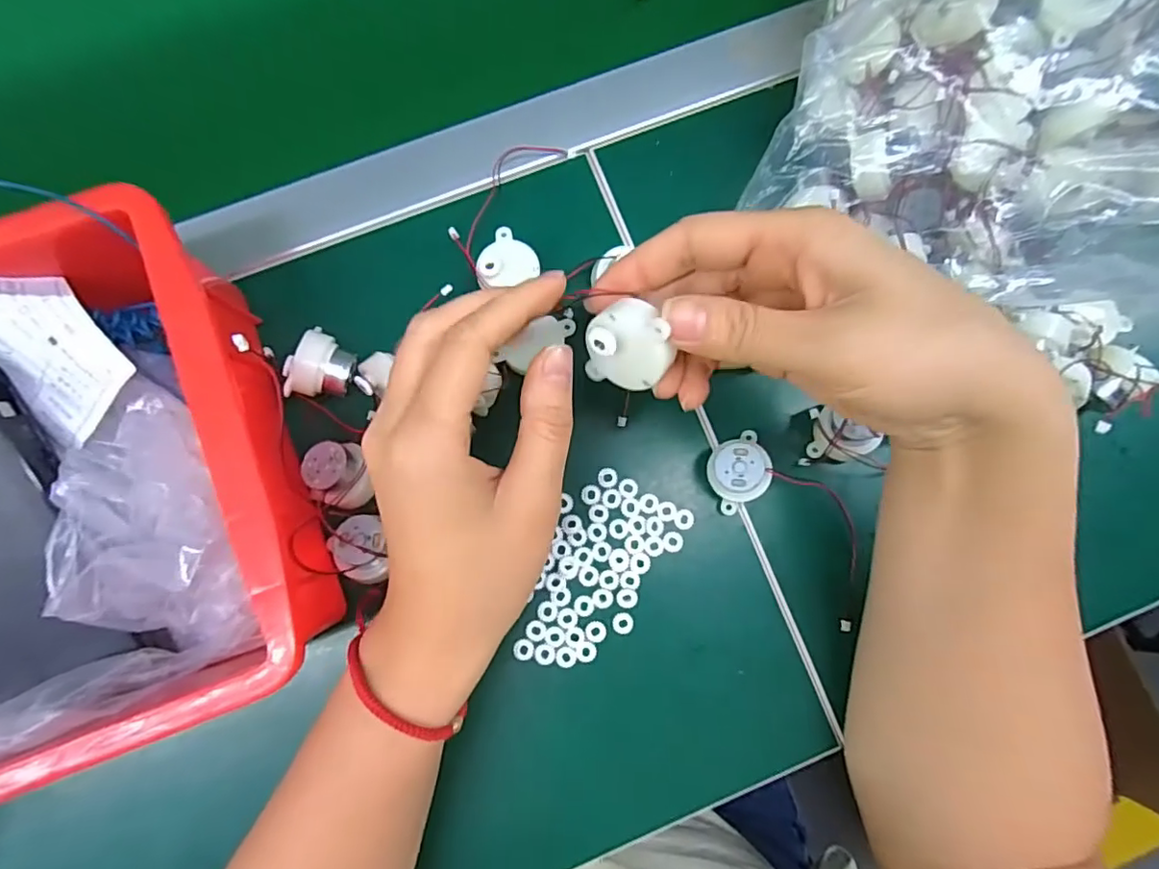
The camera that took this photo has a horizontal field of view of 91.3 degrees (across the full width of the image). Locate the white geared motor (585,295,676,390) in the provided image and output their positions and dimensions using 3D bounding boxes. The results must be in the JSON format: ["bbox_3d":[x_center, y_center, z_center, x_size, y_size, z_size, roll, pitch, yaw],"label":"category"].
[{"bbox_3d":[0.018,-0.034,0.208,0.029,0.033,0.018,10,46,12],"label":"white geared motor"}]

